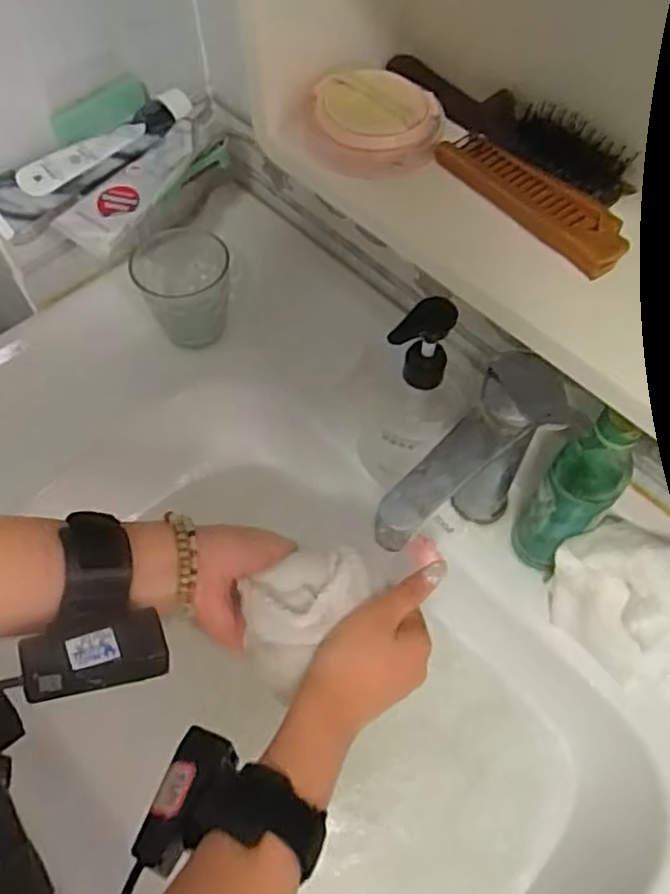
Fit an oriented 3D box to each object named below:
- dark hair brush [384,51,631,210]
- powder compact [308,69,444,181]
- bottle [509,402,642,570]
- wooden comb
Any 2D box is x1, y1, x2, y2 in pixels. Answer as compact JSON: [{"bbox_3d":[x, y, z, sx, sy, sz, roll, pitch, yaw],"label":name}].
[{"bbox_3d":[0.094,-0.174,0.367,0.139,0.024,0.035,40,68,20],"label":"dark hair brush"},{"bbox_3d":[0.022,-0.176,0.366,0.069,0.023,0.061,7,61,4],"label":"powder compact"},{"bbox_3d":[0.165,0.035,0.474,0.033,0.183,0.043,-39,67,-20],"label":"bottle"},{"bbox_3d":[0.098,-0.126,0.343,0.039,0.015,0.111,-39,67,-20],"label":"wooden comb"}]

